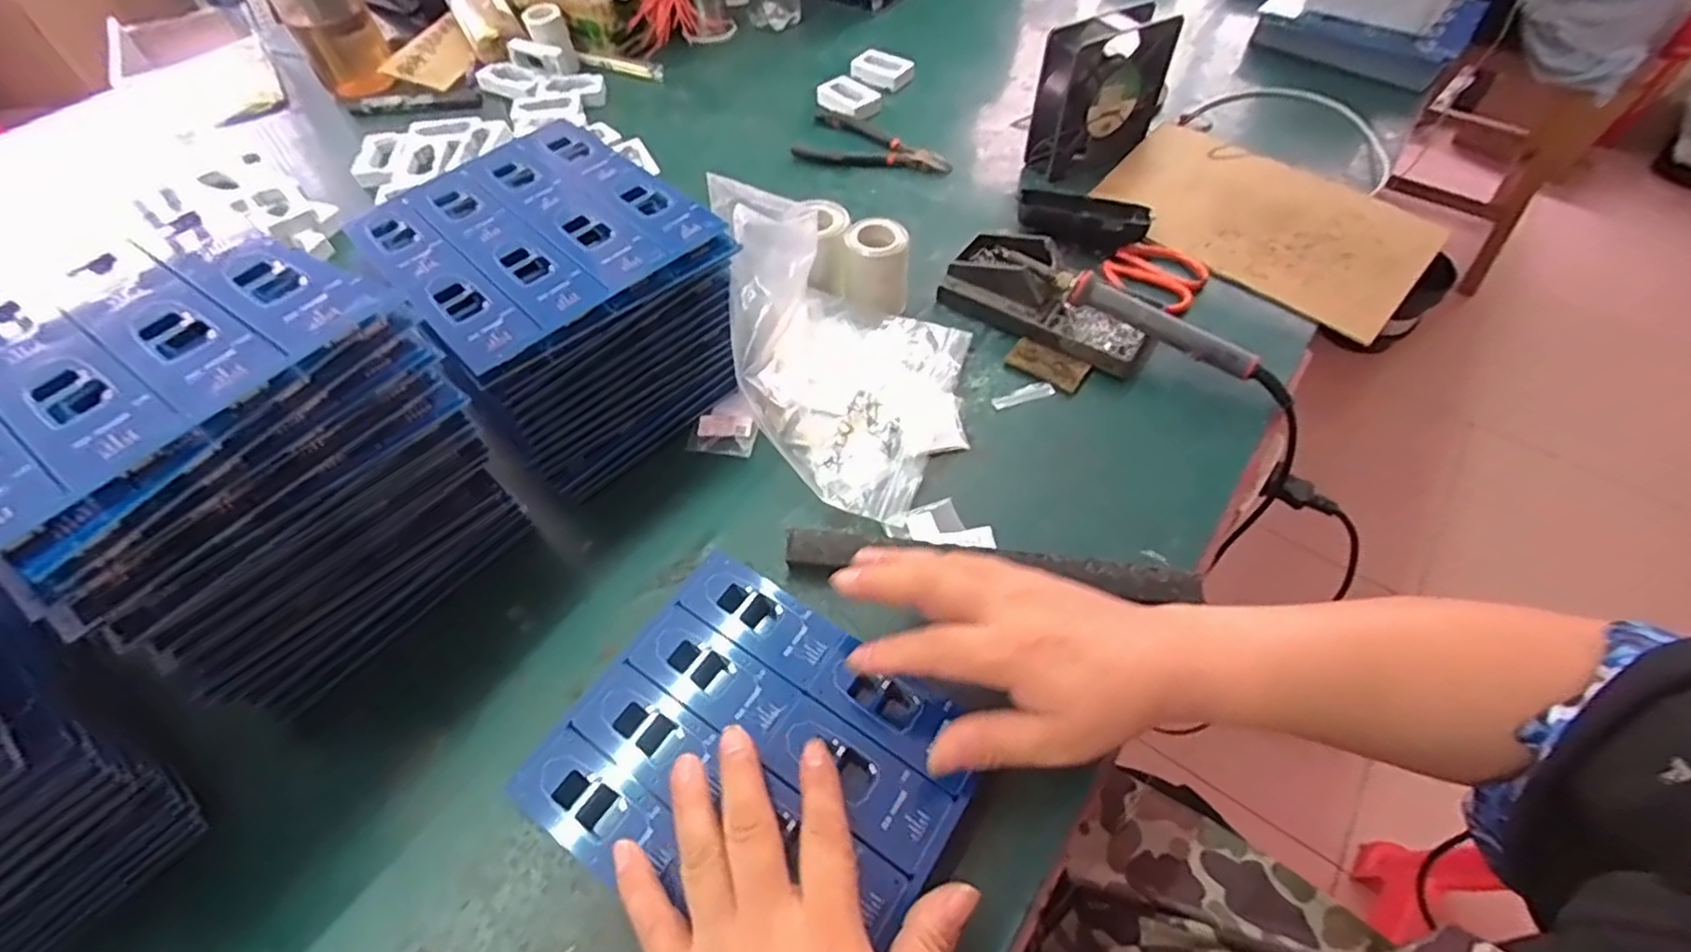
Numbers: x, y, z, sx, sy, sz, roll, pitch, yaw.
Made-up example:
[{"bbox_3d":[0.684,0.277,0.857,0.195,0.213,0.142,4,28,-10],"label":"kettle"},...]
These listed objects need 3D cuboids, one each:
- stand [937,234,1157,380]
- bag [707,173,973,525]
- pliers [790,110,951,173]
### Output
[{"bbox_3d":[0.153,-0.139,0.544,0.160,0.043,0.064,32,61,21],"label":"stand"},{"bbox_3d":[-0.006,-0.089,0.477,0.181,0.120,0.204,4,54,4],"label":"bag"},{"bbox_3d":[0.021,-0.321,0.707,0.159,0.017,0.070,31,60,20],"label":"pliers"}]

